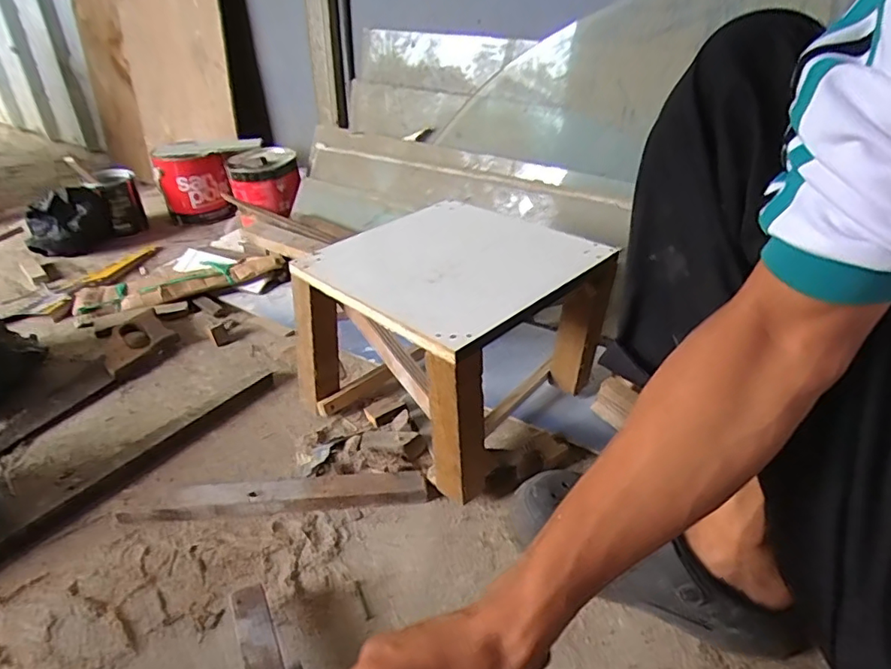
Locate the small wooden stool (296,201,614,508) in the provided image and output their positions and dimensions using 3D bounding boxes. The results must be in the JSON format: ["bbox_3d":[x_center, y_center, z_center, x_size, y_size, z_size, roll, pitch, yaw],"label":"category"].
[{"bbox_3d":[0.003,0.001,0.721,0.290,0.239,0.291,29,43,34],"label":"small wooden stool"}]

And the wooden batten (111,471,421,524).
[{"bbox_3d":[-0.191,0.186,0.635,0.328,0.025,0.036,-3,35,-5],"label":"wooden batten"}]

